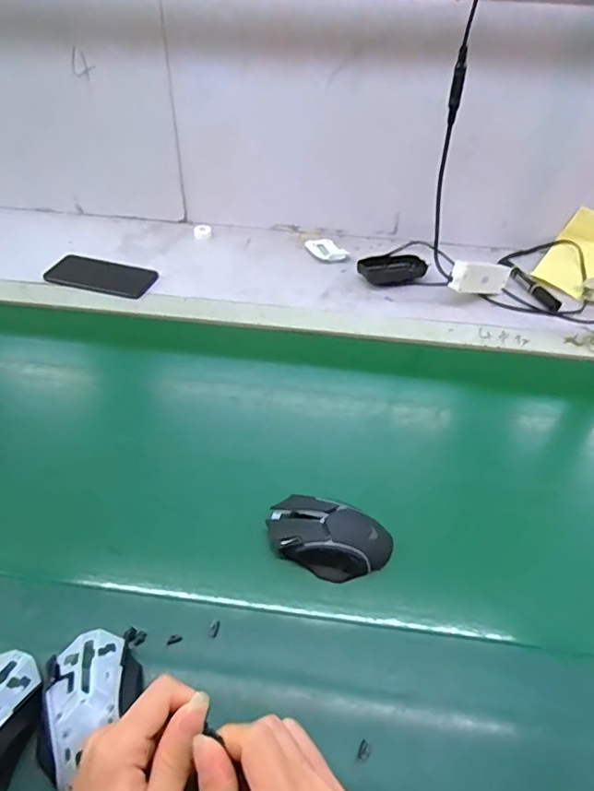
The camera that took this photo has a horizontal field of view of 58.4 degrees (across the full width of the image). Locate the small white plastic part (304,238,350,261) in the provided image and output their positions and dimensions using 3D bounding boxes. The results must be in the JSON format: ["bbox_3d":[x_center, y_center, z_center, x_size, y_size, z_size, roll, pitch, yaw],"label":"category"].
[{"bbox_3d":[0.051,-0.250,0.909,0.054,0.004,0.078,-24,51,-23],"label":"small white plastic part"}]

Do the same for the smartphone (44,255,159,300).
[{"bbox_3d":[-0.302,-0.183,0.820,0.162,0.009,0.069,12,55,9],"label":"smartphone"}]

